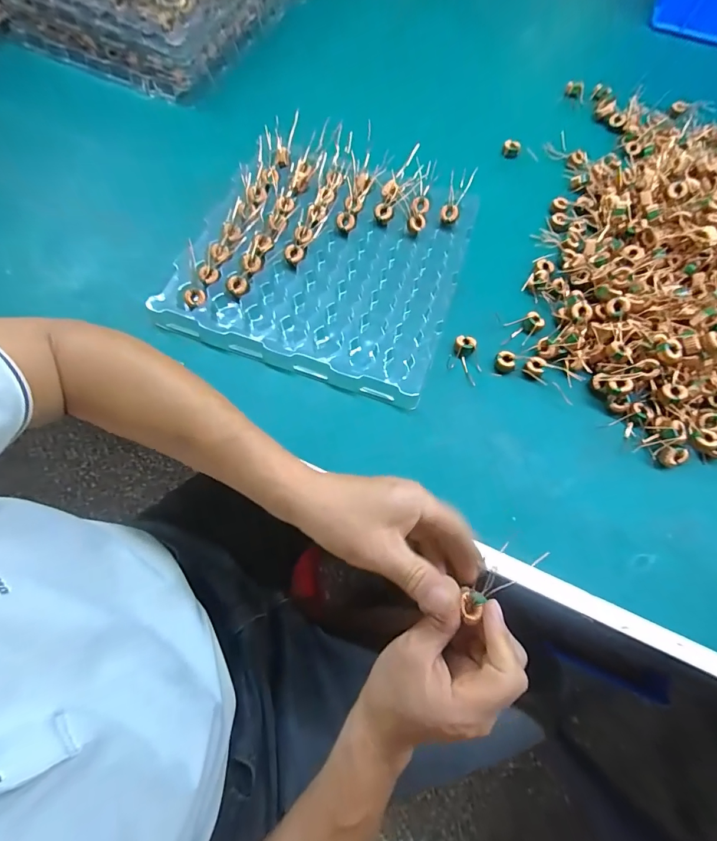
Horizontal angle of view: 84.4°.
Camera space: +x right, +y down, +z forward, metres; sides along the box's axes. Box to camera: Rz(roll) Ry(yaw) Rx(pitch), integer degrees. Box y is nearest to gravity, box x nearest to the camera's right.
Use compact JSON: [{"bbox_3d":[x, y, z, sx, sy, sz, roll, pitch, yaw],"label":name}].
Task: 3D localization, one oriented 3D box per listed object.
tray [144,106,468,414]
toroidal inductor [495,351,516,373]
[{"bbox_3d":[-0.027,-0.194,0.445,0.287,0.032,0.311,19,70,3],"label":"tray"},{"bbox_3d":[0.153,-0.061,0.410,0.019,0.009,0.020,16,70,2],"label":"toroidal inductor"}]

